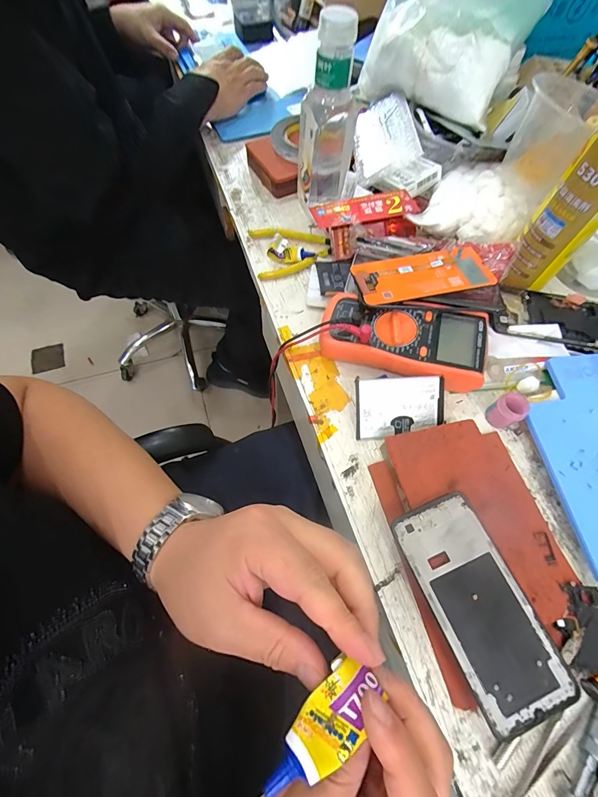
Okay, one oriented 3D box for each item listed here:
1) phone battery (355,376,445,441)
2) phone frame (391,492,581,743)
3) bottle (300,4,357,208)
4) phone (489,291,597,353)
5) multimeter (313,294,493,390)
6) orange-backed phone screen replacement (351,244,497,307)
[{"bbox_3d":[0.108,0.010,0.375,0.094,0.007,0.062,-4,98,-2],"label":"phone battery"},{"bbox_3d":[0.143,0.163,0.283,0.074,0.004,0.159,-23,69,-6],"label":"phone frame"},{"bbox_3d":[0.036,-0.342,0.449,0.070,0.200,0.062,8,64,1],"label":"bottle"},{"bbox_3d":[0.310,-0.098,0.428,0.164,0.015,0.076,10,60,1],"label":"phone"},{"bbox_3d":[0.114,-0.066,0.399,0.179,0.044,0.088,14,64,4],"label":"multimeter"},{"bbox_3d":[0.145,-0.144,0.412,0.158,0.007,0.070,-12,60,-5],"label":"orange-backed phone screen replacement"}]

